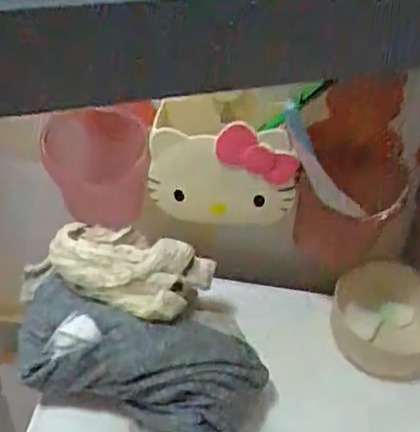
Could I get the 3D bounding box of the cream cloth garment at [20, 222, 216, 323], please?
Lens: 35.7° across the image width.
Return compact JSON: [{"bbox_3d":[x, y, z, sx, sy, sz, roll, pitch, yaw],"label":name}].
[{"bbox_3d":[-0.071,0.041,0.547,0.136,0.042,0.083,11,42,8],"label":"cream cloth garment"}]

